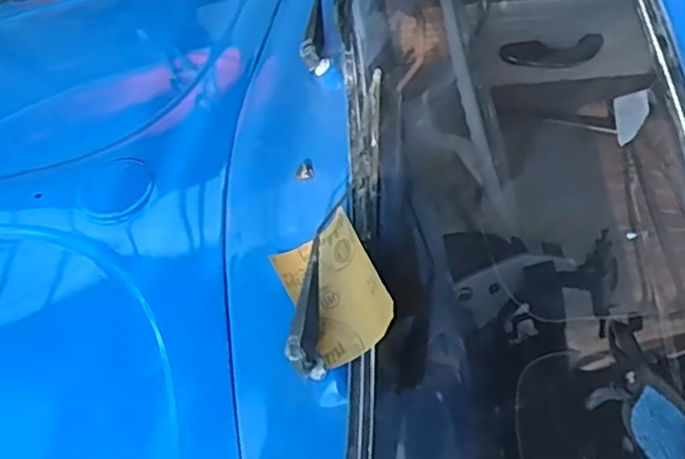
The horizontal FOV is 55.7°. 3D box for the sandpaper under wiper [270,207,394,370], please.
[{"bbox_3d":[-0.012,0.056,0.639,0.104,0.047,0.139,-21,59,-15],"label":"sandpaper under wiper"}]

